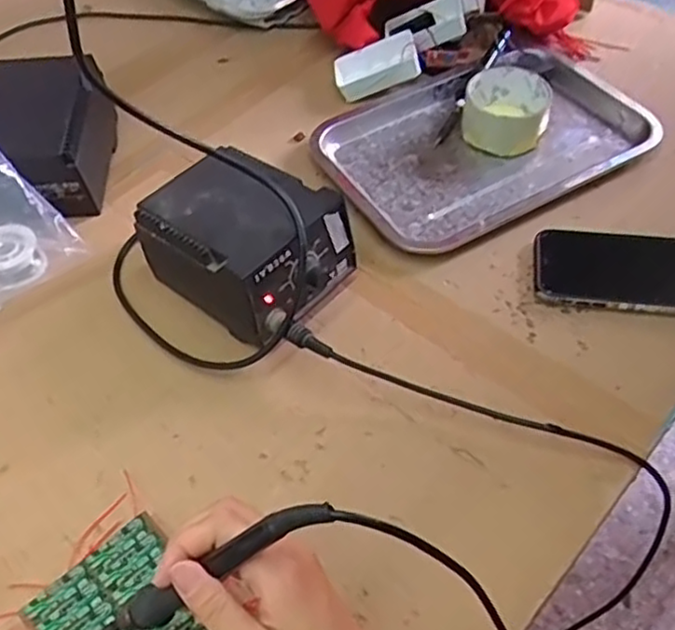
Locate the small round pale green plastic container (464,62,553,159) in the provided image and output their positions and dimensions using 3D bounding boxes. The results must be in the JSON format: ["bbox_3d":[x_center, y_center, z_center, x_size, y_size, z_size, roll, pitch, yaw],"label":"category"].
[{"bbox_3d":[0.168,-0.205,0.702,0.079,0.047,0.092,11,53,10],"label":"small round pale green plastic container"}]

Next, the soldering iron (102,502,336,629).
[{"bbox_3d":[-0.077,0.141,0.367,0.196,0.021,0.017,-37,47,26],"label":"soldering iron"}]

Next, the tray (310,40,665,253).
[{"bbox_3d":[0.141,-0.182,0.707,0.302,0.029,0.220,-26,55,-17],"label":"tray"}]

